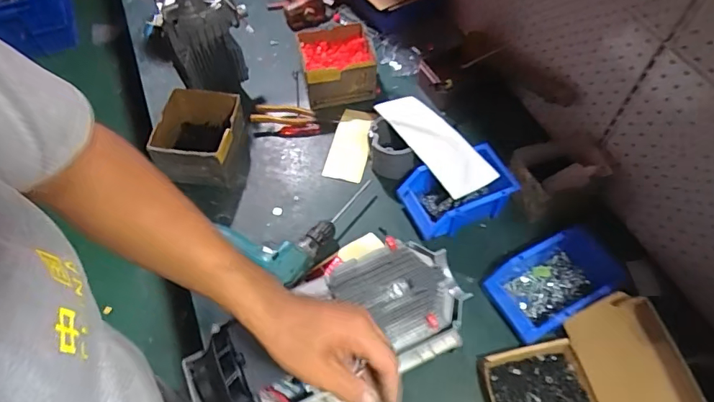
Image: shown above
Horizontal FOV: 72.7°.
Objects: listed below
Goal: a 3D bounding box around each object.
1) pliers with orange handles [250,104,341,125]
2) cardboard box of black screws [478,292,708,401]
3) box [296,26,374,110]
[{"bbox_3d":[-0.127,-0.172,0.997,0.171,0.023,0.047,6,56,3],"label":"pliers with orange handles"},{"bbox_3d":[0.294,0.252,0.631,0.197,0.149,0.189,-12,57,-9],"label":"cardboard box of black screws"},{"bbox_3d":[-0.046,-0.299,1.048,0.147,0.092,0.166,-10,56,-7],"label":"box"}]

